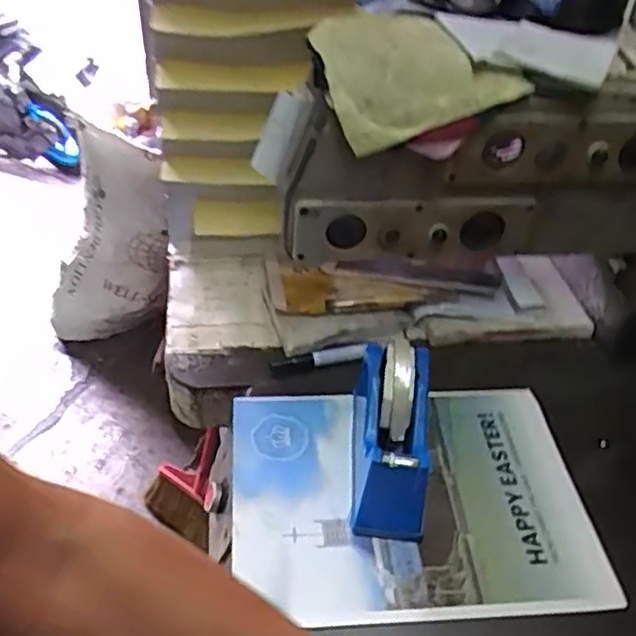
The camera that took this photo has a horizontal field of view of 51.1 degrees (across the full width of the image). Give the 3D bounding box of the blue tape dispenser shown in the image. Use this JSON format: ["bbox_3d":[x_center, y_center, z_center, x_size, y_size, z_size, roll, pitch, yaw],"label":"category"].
[{"bbox_3d":[0.063,0.097,0.571,0.062,0.101,0.147,4,40,2],"label":"blue tape dispenser"}]

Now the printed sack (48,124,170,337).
[{"bbox_3d":[-0.561,-0.178,1.836,0.305,0.694,0.145,23,40,-9],"label":"printed sack"}]

